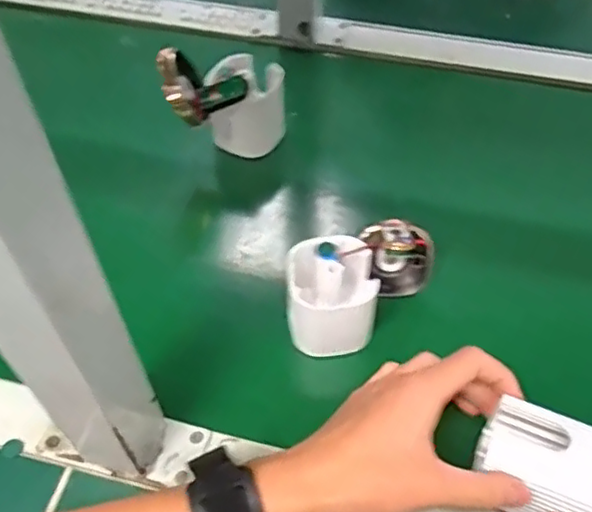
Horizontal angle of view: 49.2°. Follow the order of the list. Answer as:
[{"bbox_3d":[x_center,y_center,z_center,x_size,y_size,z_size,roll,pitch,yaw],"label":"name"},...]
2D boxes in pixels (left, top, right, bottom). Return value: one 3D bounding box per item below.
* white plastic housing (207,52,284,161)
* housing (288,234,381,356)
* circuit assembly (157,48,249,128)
[{"bbox_3d":[-0.040,-0.121,0.545,0.059,0.072,0.059,6,50,4],"label":"white plastic housing"},{"bbox_3d":[0.024,0.027,0.426,0.055,0.064,0.057,-1,54,1],"label":"housing"},{"bbox_3d":[-0.070,-0.133,0.494,0.066,0.047,0.057,-7,50,-8],"label":"circuit assembly"}]

